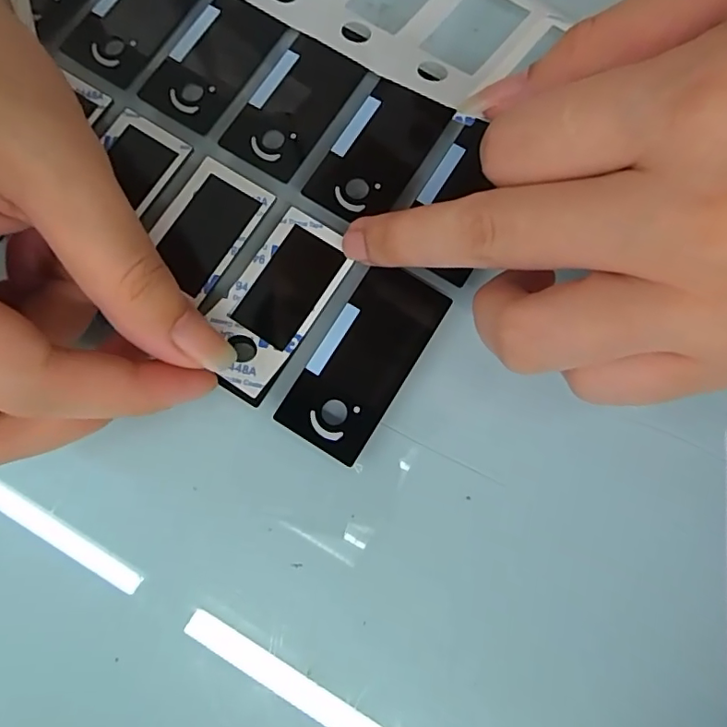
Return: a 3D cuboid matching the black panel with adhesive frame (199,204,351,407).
[{"bbox_3d":[-0.028,-0.019,0.160,0.028,0.006,0.059,28,73,7],"label":"black panel with adhesive frame"}]

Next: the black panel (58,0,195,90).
[{"bbox_3d":[-0.079,-0.119,0.180,0.029,0.004,0.049,31,80,6],"label":"black panel"}]

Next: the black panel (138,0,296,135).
[{"bbox_3d":[-0.051,-0.104,0.177,0.027,0.004,0.050,33,81,4],"label":"black panel"}]

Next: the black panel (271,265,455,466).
[{"bbox_3d":[0.000,-0.002,0.157,0.027,0.004,0.059,31,80,6],"label":"black panel"}]

